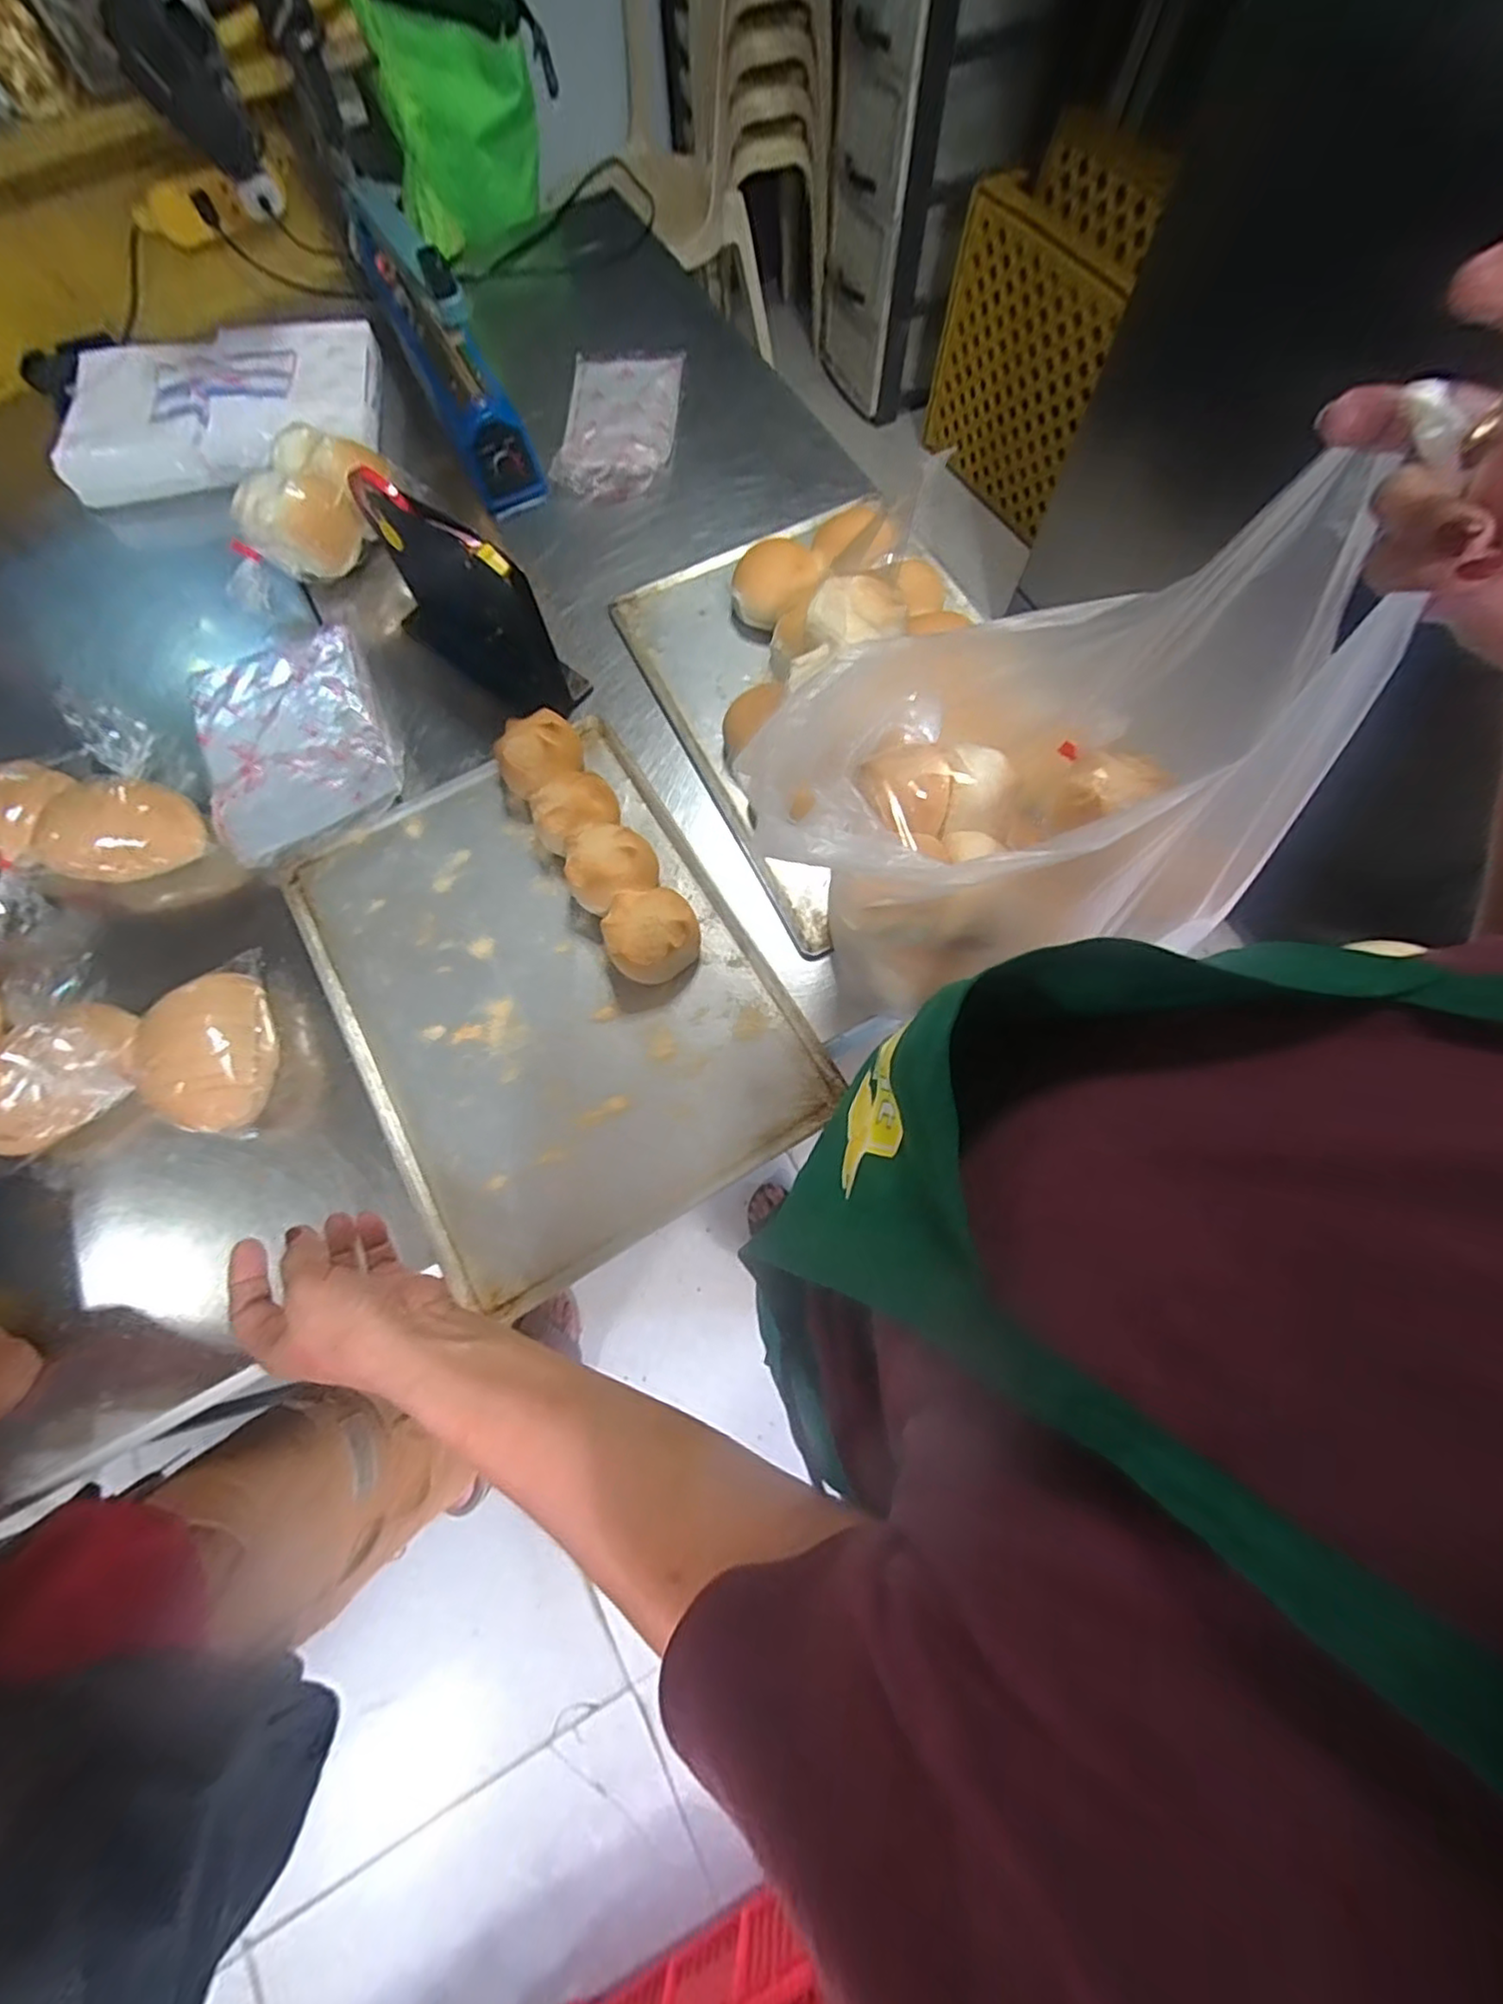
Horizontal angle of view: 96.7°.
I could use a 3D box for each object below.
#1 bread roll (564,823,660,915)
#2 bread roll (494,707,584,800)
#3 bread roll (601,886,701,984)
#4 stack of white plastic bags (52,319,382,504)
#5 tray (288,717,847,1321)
[{"bbox_3d":[-0.121,-0.115,0.577,0.076,0.058,0.068,-30,72,-10],"label":"bread roll"},{"bbox_3d":[-0.191,-0.221,0.609,0.072,0.046,0.069,0,70,1],"label":"bread roll"},{"bbox_3d":[-0.082,-0.055,0.558,0.074,0.053,0.079,0,70,1],"label":"bread roll"},{"bbox_3d":[-0.592,-0.669,0.752,0.338,0.059,0.200,-8,70,-2],"label":"stack of white plastic bags"},{"bbox_3d":[-0.171,-0.018,0.576,0.327,0.029,0.438,-30,72,-10],"label":"tray"}]

